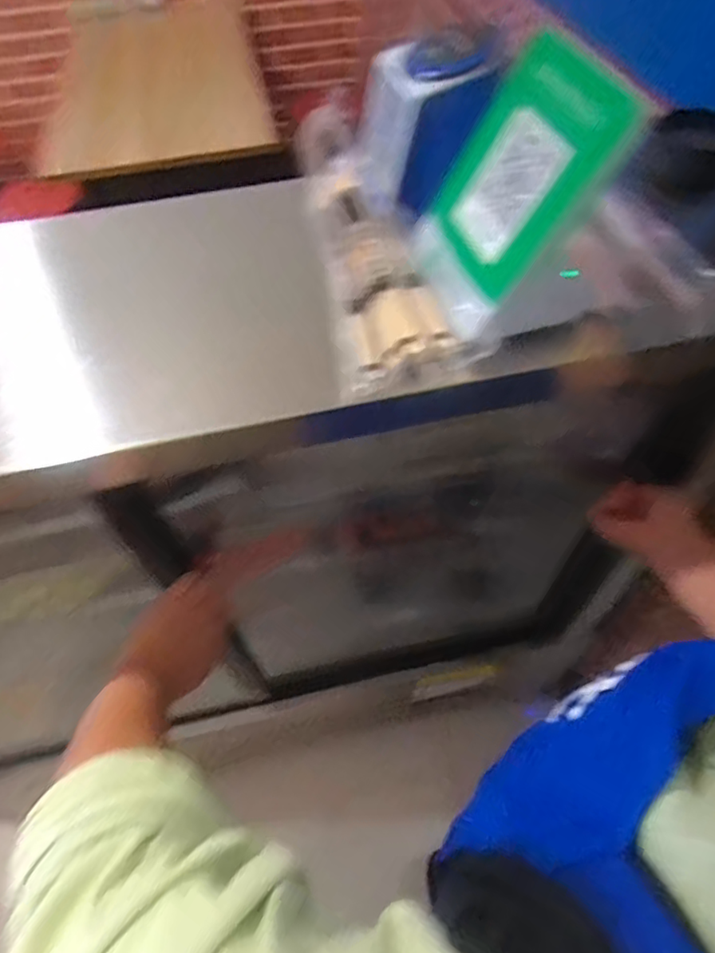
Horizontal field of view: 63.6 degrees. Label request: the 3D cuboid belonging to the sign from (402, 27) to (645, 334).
[{"bbox_3d":[0.090,-0.175,0.357,0.013,0.158,0.106,-5,61,-29],"label":"sign"}]

